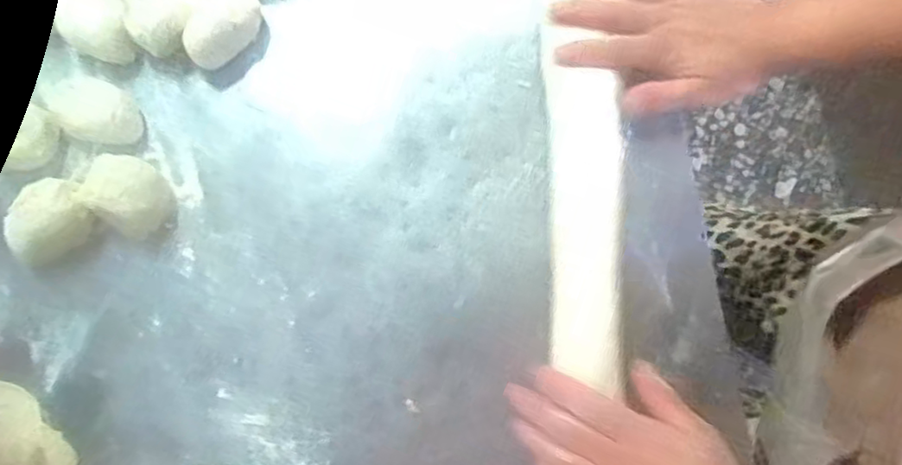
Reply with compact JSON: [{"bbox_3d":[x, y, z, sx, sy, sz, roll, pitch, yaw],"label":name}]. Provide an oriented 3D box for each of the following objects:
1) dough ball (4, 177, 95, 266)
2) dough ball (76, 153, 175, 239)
[{"bbox_3d":[-0.282,-0.009,0.440,0.050,0.034,0.049,0,80,-1],"label":"dough ball"},{"bbox_3d":[-0.226,-0.025,0.442,0.048,0.041,0.050,0,80,-1],"label":"dough ball"}]

